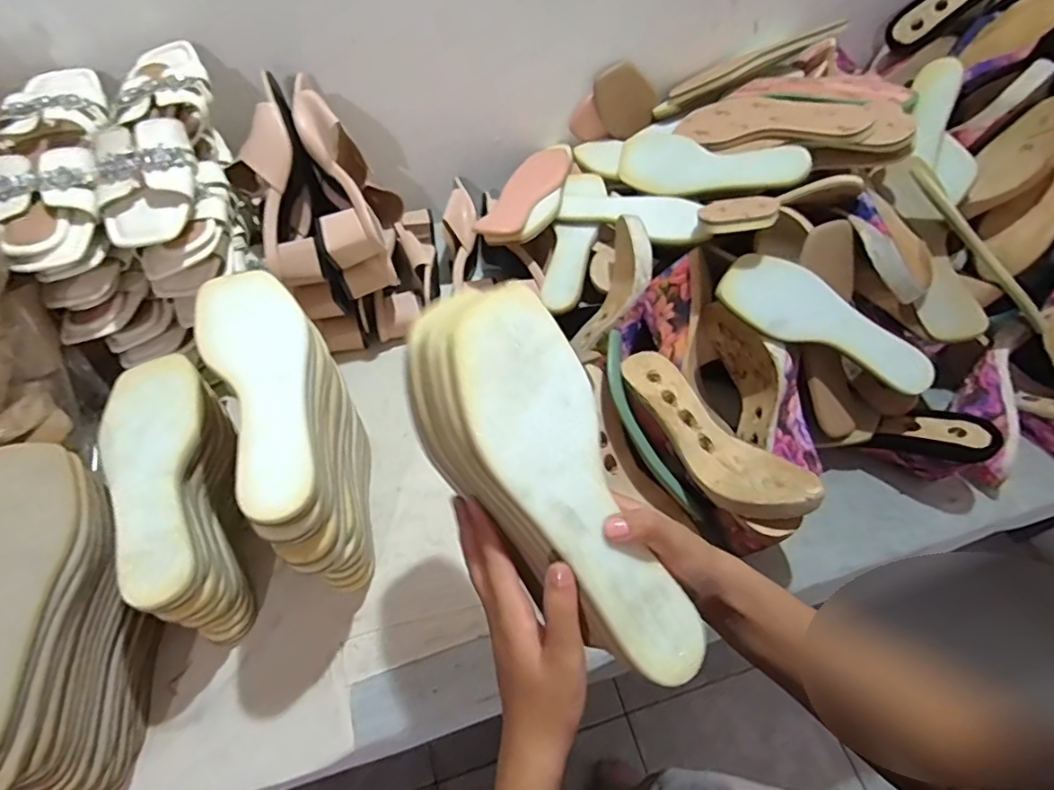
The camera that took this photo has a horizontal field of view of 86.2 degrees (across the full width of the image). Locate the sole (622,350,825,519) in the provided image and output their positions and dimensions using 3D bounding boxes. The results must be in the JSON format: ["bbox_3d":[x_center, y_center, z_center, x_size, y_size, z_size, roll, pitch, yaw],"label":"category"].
[{"bbox_3d":[0.182,0.036,0.576,0.081,0.046,0.235,-33,62,-22],"label":"sole"}]

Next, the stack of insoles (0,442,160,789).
[{"bbox_3d":[-0.366,0.184,0.460,0.099,0.165,0.253,-18,58,-13],"label":"stack of insoles"}]

